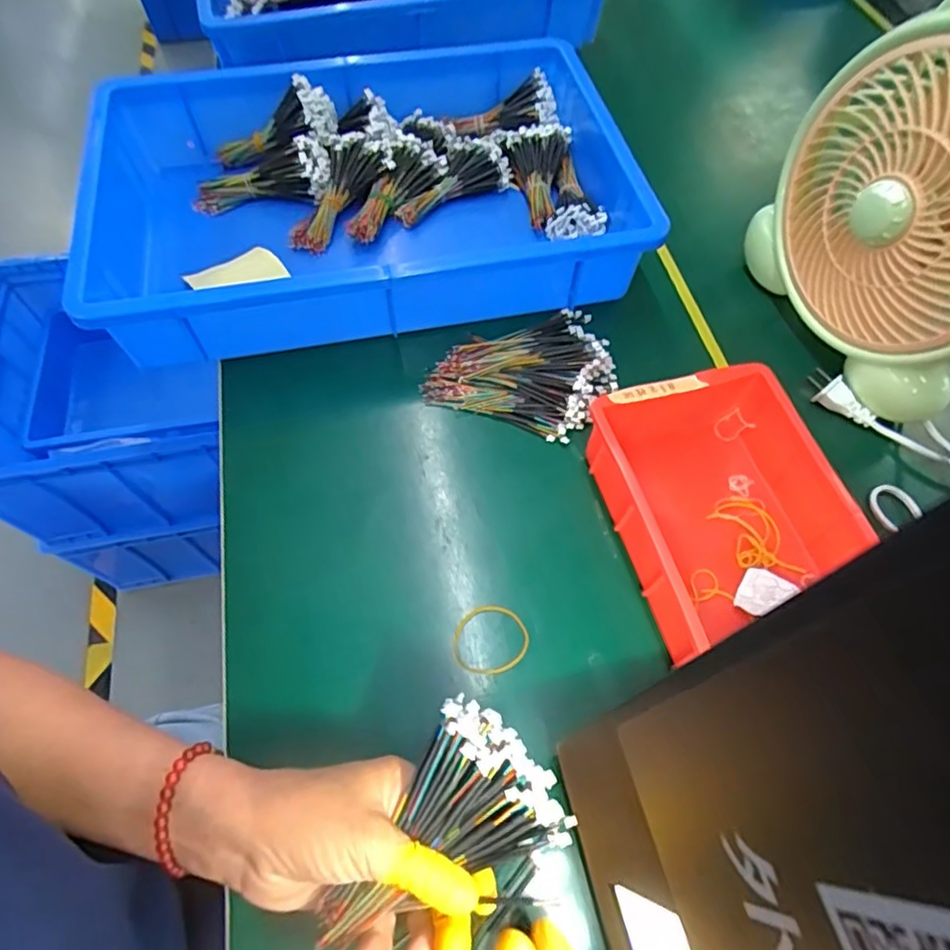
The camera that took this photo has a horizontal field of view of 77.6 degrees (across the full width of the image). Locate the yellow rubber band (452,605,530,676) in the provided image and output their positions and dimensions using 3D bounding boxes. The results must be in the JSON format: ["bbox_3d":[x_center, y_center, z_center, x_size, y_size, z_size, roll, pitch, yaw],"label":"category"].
[{"bbox_3d":[0.009,0.104,0.375,0.048,0.004,0.042,-15,63,-9],"label":"yellow rubber band"}]

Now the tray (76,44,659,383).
[{"bbox_3d":[-0.097,-0.255,0.529,0.458,0.116,0.312,-15,63,-9],"label":"tray"}]

